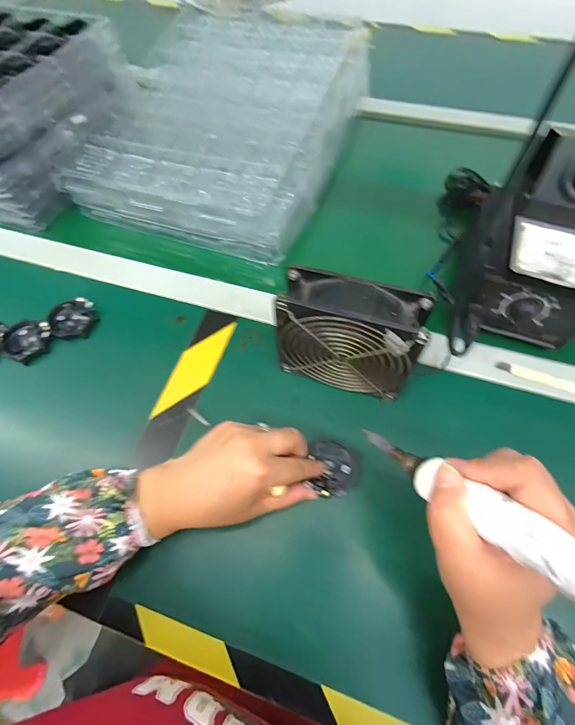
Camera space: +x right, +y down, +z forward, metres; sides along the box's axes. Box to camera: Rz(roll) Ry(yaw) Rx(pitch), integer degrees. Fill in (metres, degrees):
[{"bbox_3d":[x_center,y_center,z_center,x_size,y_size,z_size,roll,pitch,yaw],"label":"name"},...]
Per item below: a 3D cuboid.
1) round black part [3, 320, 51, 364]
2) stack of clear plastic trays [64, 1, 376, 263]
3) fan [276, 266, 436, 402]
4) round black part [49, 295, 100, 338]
[{"bbox_3d":[-0.291,-0.026,0.402,0.050,0.014,0.050,-1,61,2],"label":"round black part"},{"bbox_3d":[-0.088,-0.368,0.545,0.333,0.078,0.442,16,64,11],"label":"stack of clear plastic trays"},{"bbox_3d":[0.053,-0.020,0.318,0.119,0.115,0.052,13,63,10],"label":"fan"},{"bbox_3d":[-0.249,-0.051,0.414,0.050,0.020,0.044,-10,61,-2],"label":"round black part"}]

